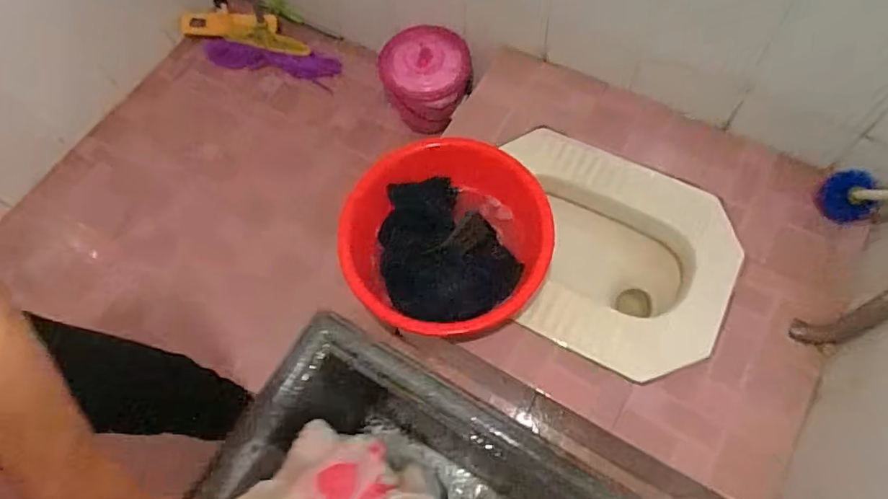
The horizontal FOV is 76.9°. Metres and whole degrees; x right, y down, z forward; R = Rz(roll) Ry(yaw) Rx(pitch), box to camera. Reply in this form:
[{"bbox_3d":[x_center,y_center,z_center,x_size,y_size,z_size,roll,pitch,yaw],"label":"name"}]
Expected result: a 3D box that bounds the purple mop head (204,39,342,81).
[{"bbox_3d":[-0.473,-0.512,1.536,0.397,0.065,0.067,12,65,9],"label":"purple mop head"}]

